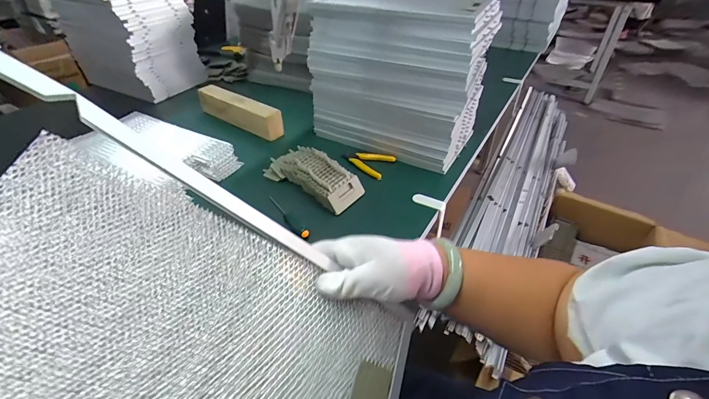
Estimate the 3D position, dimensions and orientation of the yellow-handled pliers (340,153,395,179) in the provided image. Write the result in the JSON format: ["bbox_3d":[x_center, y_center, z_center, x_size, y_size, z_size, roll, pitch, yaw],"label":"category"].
[{"bbox_3d":[0.024,-0.087,0.772,0.113,0.020,0.073,19,43,23],"label":"yellow-handled pliers"}]

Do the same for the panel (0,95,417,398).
[{"bbox_3d":[-0.096,0.117,0.247,0.334,0.025,0.219,34,59,-23],"label":"panel"}]

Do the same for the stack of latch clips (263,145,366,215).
[{"bbox_3d":[-0.080,-0.050,0.700,0.201,0.038,0.096,27,47,30],"label":"stack of latch clips"}]

